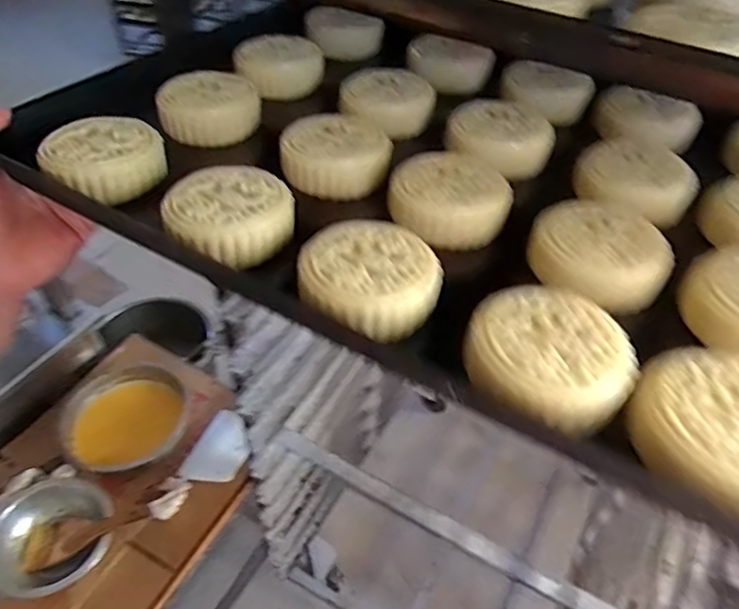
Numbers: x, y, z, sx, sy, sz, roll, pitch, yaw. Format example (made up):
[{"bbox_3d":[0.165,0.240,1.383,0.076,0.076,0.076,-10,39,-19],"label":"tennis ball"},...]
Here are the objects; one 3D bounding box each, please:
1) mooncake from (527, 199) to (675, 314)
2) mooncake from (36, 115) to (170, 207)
[{"bbox_3d":[0.129,-0.032,0.327,0.073,0.023,0.073,1,52,-1],"label":"mooncake"},{"bbox_3d":[-0.164,-0.090,0.363,0.068,0.027,0.075,-29,58,-22],"label":"mooncake"}]

